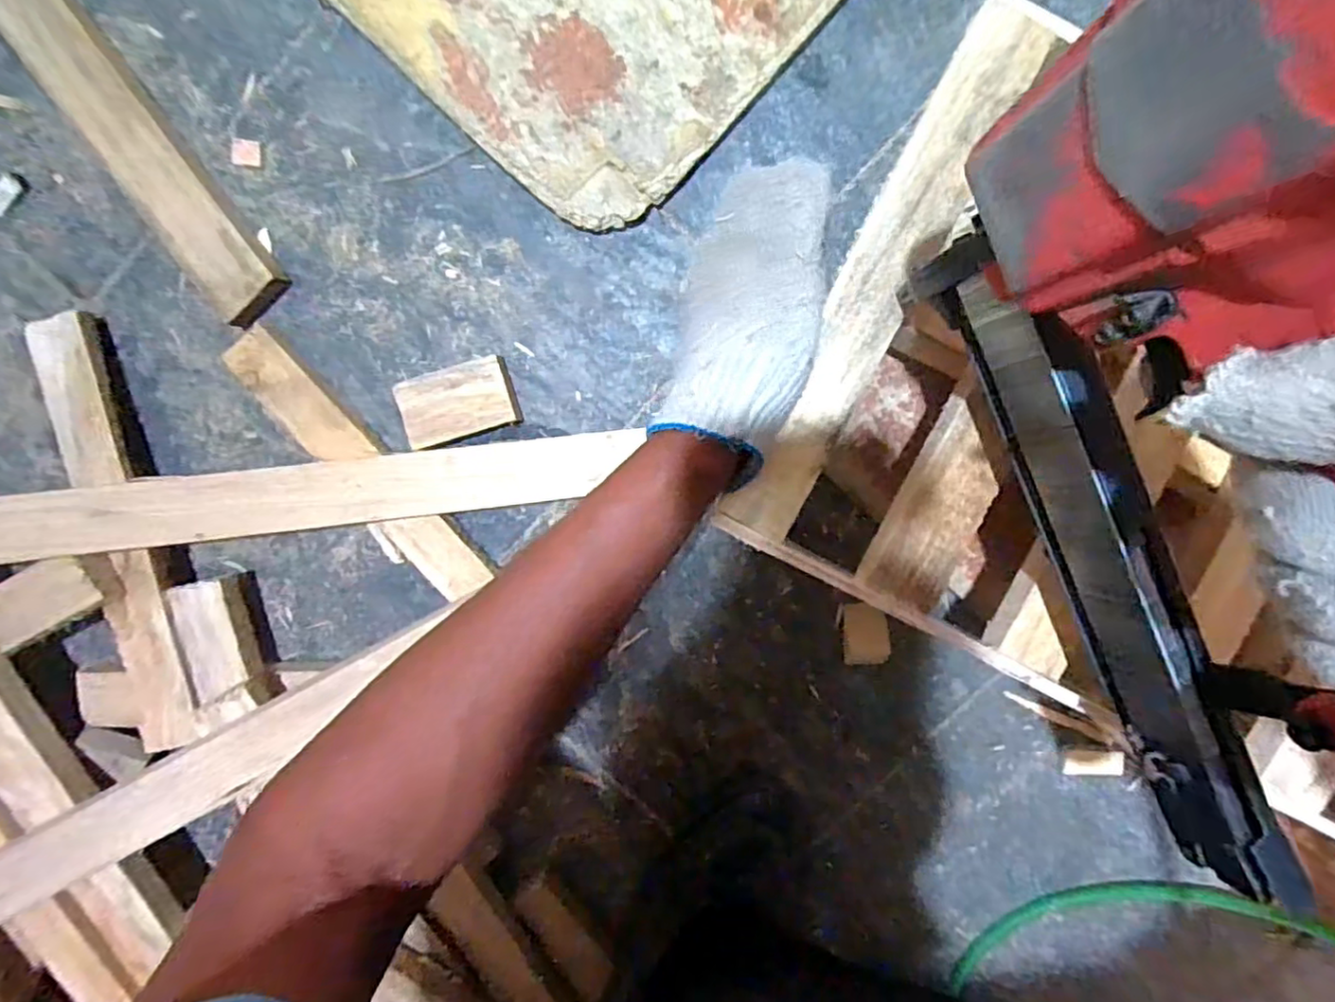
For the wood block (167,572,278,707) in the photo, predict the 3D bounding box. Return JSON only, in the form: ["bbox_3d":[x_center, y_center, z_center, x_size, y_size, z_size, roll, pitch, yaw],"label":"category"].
[{"bbox_3d":[-0.289,0.087,0.427,0.038,0.040,0.076,-7,98,2],"label":"wood block"}]

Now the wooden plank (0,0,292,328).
[{"bbox_3d":[-0.333,-0.230,0.388,0.043,0.026,0.275,-36,96,6],"label":"wooden plank"}]

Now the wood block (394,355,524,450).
[{"bbox_3d":[-0.132,-0.062,0.413,0.069,0.021,0.044,-17,97,4],"label":"wood block"}]

